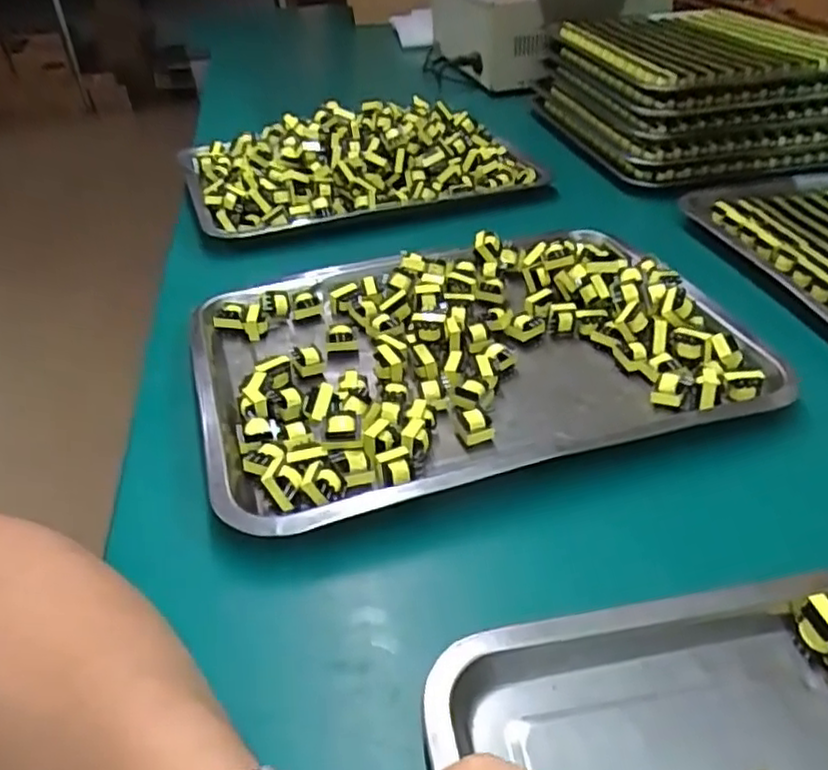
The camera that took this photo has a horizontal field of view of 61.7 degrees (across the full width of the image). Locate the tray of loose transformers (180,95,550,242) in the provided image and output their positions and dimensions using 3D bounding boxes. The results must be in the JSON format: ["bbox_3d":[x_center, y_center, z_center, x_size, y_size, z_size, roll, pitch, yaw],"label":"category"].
[{"bbox_3d":[-0.069,-0.267,0.794,0.374,0.068,0.248,-15,38,-14],"label":"tray of loose transformers"}]

